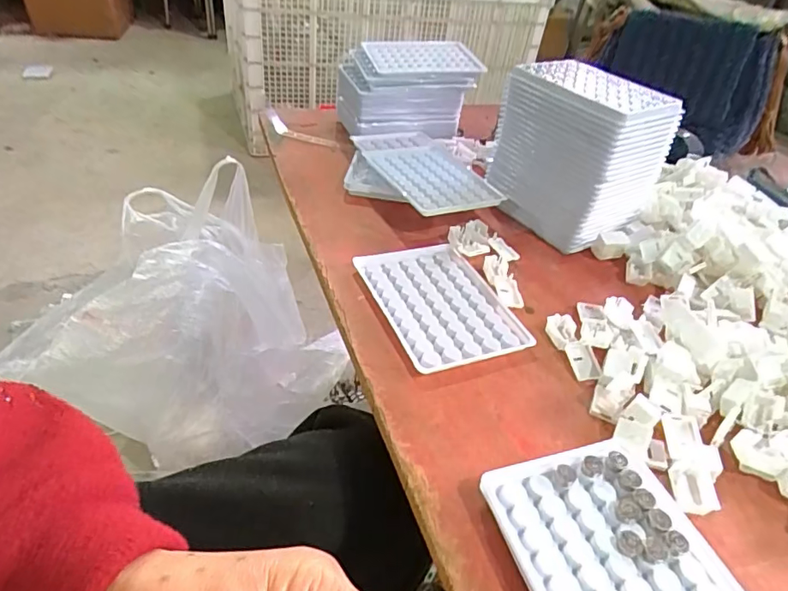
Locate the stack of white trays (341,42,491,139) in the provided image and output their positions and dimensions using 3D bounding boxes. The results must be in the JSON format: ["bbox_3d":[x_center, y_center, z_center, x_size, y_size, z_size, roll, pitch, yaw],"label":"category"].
[{"bbox_3d":[0.015,-0.246,0.626,0.157,0.092,0.106,-4,41,-13],"label":"stack of white trays"}]

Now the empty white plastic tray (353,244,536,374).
[{"bbox_3d":[0.034,0.003,0.393,0.090,0.009,0.125,-12,43,-22],"label":"empty white plastic tray"}]

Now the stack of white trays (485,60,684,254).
[{"bbox_3d":[0.171,-0.138,0.489,0.098,0.124,0.126,-18,46,-27],"label":"stack of white trays"}]

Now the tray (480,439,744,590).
[{"bbox_3d":[0.109,0.134,0.240,0.091,0.016,0.129,-9,42,-16],"label":"tray"}]

